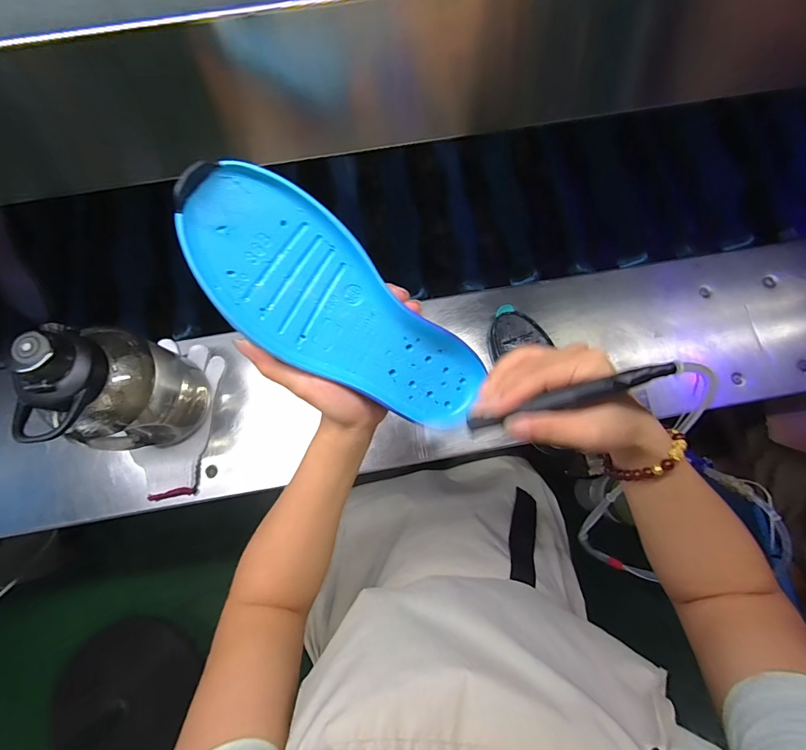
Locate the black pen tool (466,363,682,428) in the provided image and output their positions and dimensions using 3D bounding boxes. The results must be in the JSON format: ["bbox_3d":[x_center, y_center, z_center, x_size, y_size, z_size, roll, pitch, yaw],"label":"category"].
[{"bbox_3d":[0.103,0.015,0.245,0.126,0.011,0.012,-18,78,13],"label":"black pen tool"}]

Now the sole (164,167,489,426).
[{"bbox_3d":[-0.032,-0.033,0.274,0.247,0.025,0.085,36,77,-32],"label":"sole"}]

